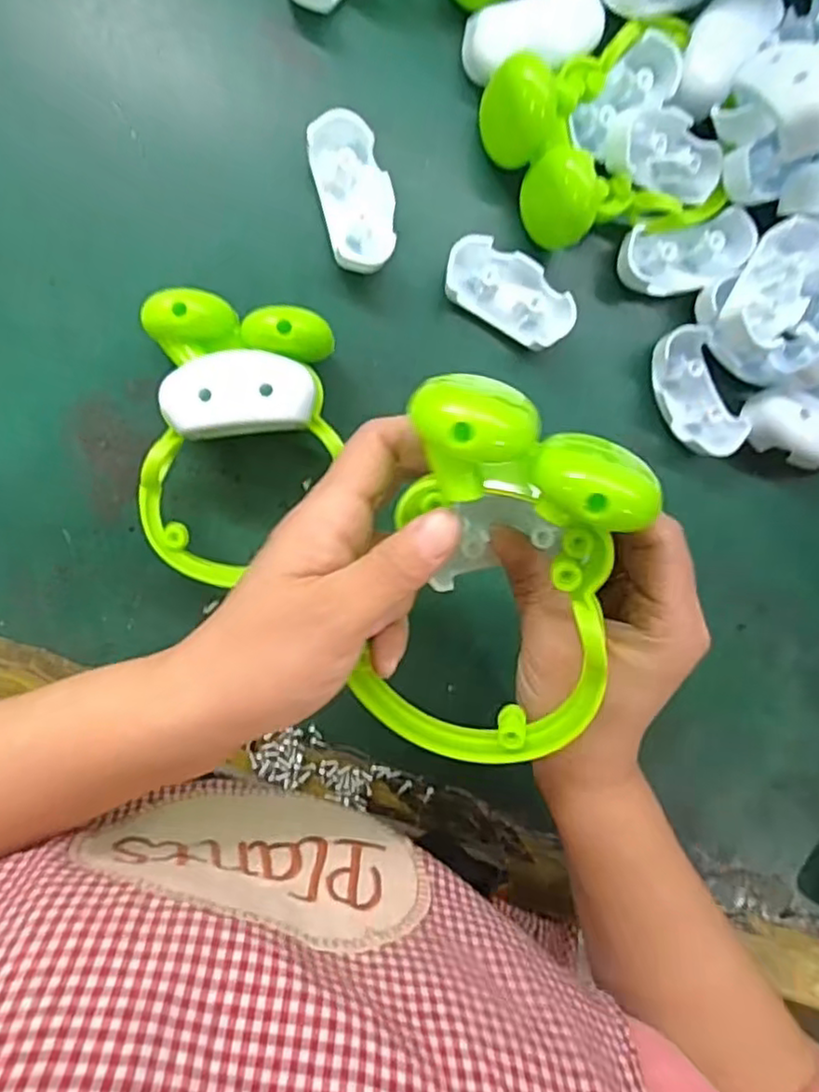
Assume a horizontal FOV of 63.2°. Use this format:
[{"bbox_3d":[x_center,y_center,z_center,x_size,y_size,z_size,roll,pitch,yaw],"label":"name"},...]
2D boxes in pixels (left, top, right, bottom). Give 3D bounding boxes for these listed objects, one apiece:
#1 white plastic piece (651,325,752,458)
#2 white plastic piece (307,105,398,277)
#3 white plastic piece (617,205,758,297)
[{"bbox_3d":[0.150,-0.080,0.352,0.031,0.026,0.068,-25,97,-5],"label":"white plastic piece"},{"bbox_3d":[-0.026,-0.170,0.323,0.034,0.020,0.066,-16,97,-6],"label":"white plastic piece"},{"bbox_3d":[0.140,-0.148,0.341,0.065,0.024,0.033,-14,96,-6],"label":"white plastic piece"}]

